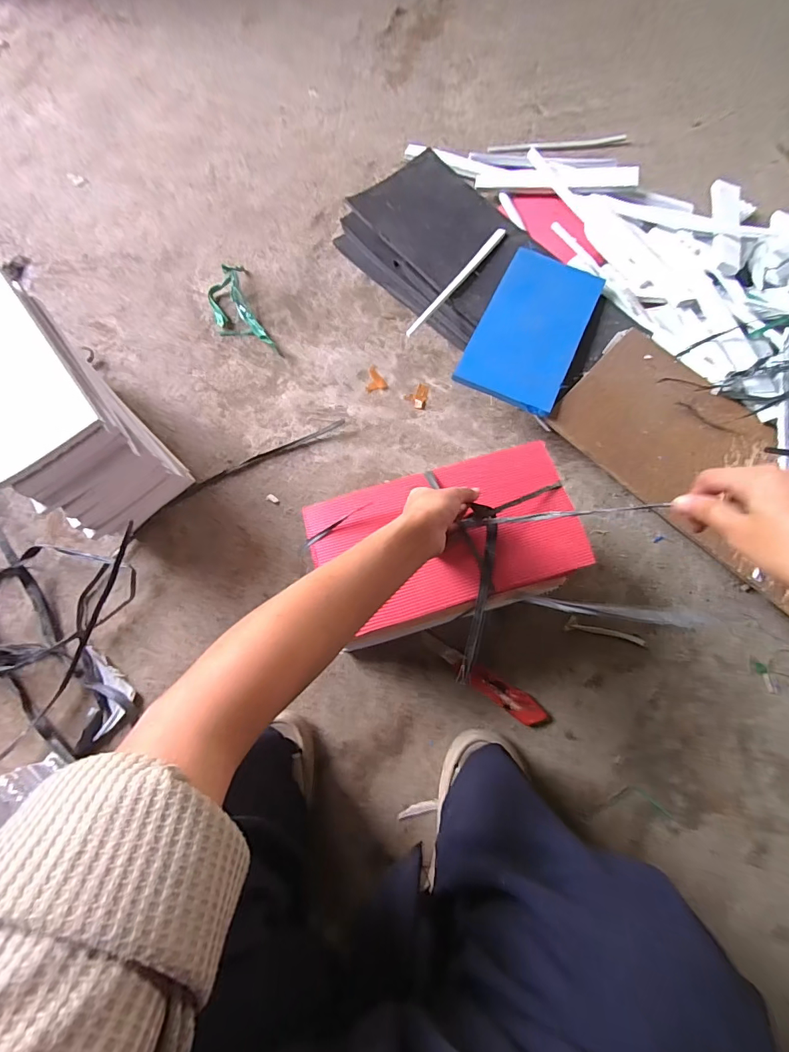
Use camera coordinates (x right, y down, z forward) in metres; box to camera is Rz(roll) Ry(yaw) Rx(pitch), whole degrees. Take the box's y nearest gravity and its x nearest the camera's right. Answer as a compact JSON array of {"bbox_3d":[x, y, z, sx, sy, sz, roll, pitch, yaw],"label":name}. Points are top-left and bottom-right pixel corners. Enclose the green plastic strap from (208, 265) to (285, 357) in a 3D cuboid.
[{"bbox_3d":[-0.261,-0.358,0.713,0.079,0.035,0.175,-22,75,-7],"label":"green plastic strap"}]

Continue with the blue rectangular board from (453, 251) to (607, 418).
[{"bbox_3d":[0.214,-0.307,0.657,0.149,0.022,0.287,25,75,7],"label":"blue rectangular board"}]

